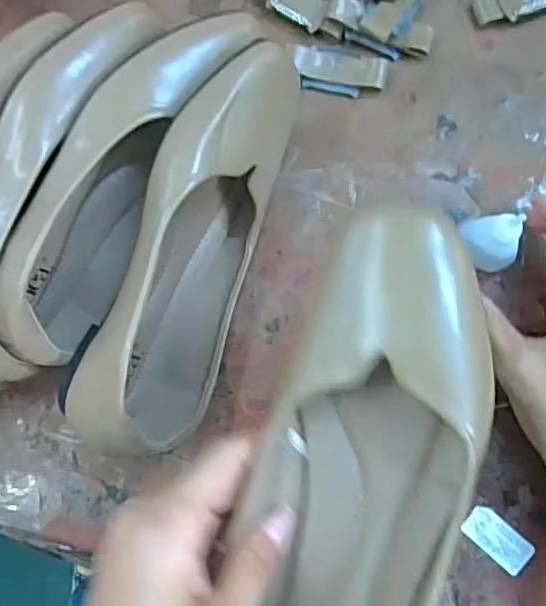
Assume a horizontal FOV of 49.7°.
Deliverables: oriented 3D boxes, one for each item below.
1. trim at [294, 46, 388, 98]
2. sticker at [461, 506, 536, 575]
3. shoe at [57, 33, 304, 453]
[{"bbox_3d":[0.043,-0.149,0.379,0.059,0.005,0.028,10,84,5],"label":"trim"},{"bbox_3d":[0.131,0.137,0.342,0.039,0.004,0.021,42,86,10],"label":"sticker"},{"bbox_3d":[-0.041,-0.029,0.331,0.065,0.086,0.229,22,85,6],"label":"shoe"}]

